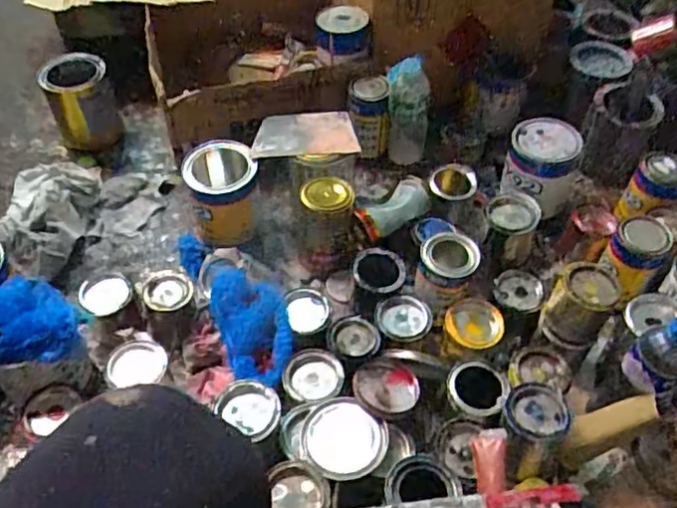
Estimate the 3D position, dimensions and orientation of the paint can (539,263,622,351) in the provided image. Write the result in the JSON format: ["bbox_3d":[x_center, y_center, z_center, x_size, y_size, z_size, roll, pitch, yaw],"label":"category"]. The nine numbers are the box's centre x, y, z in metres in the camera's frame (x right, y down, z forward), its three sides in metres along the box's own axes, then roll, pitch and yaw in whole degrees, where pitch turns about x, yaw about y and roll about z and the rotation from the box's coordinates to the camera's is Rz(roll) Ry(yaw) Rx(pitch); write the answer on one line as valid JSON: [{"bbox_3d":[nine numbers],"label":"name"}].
[{"bbox_3d":[0.305,0.064,0.802,0.072,0.085,0.075,1,52,-2],"label":"paint can"}]

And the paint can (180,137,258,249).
[{"bbox_3d":[-0.171,-0.085,0.940,0.101,0.139,0.108,1,52,-2],"label":"paint can"}]

